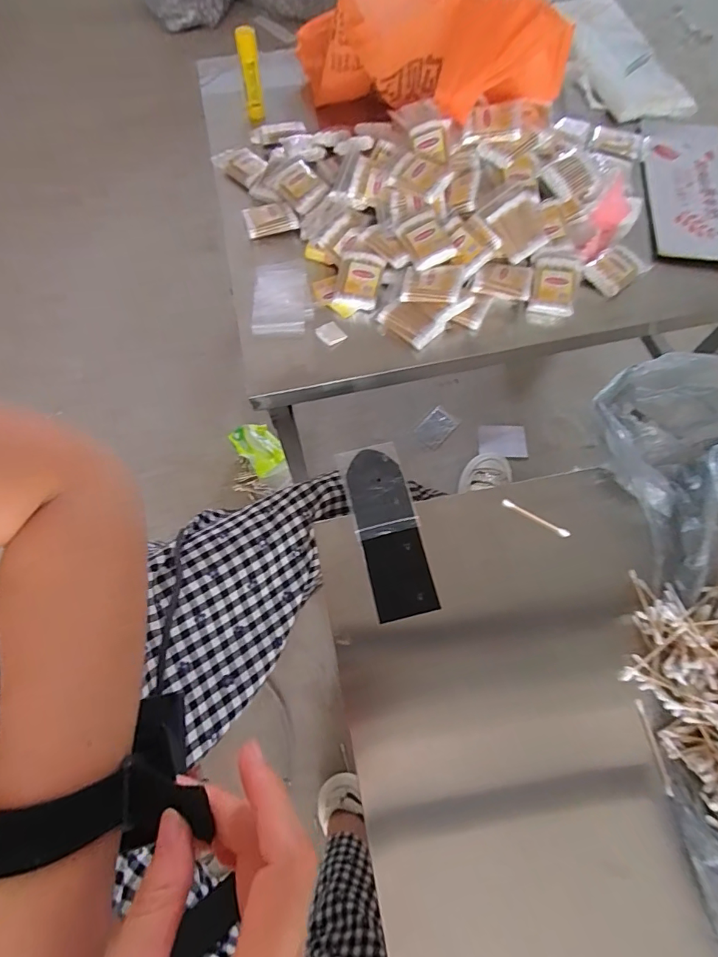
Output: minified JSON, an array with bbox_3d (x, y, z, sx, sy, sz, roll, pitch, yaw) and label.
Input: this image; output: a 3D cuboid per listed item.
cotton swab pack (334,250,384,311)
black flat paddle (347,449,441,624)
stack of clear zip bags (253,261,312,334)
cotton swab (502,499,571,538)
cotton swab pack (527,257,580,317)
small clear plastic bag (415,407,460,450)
[{"bbox_3d":[-0.001,-0.259,0.596,0.056,0.033,0.065,10,67,4],"label":"cotton swab pack"},{"bbox_3d":[0.029,0.051,0.460,0.058,0.009,0.173,-12,68,-5],"label":"black flat paddle"},{"bbox_3d":[-0.101,-0.246,0.603,0.075,0.009,0.130,-2,67,-1],"label":"stack of clear zip bags"},{"bbox_3d":[0.183,0.041,0.468,0.072,0.006,0.007,30,70,12],"label":"cotton swab"},{"bbox_3d":[0.257,-0.254,0.597,0.059,0.035,0.084,16,68,7],"label":"cotton swab pack"},{"bbox_3d":[0.183,-0.118,1.057,0.099,0.011,0.073,-45,63,-7],"label":"small clear plastic bag"}]

